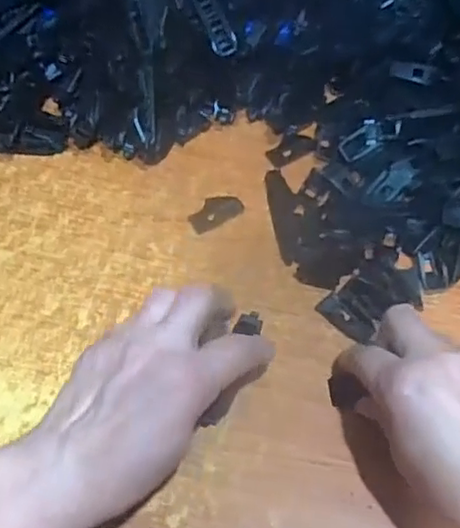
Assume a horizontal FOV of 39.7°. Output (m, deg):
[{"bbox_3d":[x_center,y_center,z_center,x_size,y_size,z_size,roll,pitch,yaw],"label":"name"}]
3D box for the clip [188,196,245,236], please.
[{"bbox_3d":[-0.011,-0.040,0.484,0.042,0.004,0.025,-24,59,-16],"label":"clip"}]

